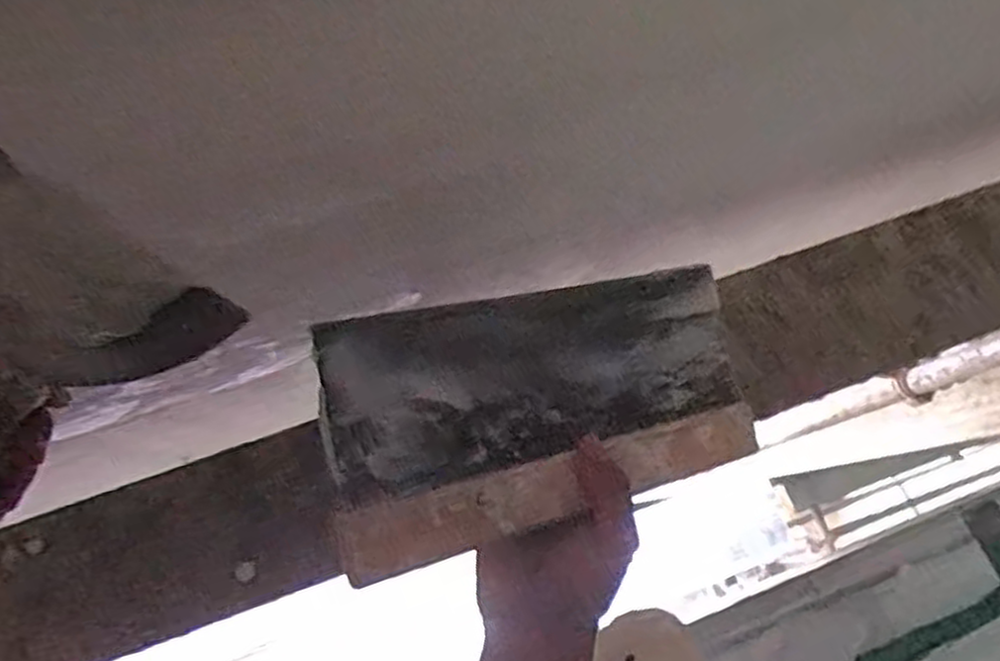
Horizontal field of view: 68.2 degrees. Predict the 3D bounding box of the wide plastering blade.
[{"bbox_3d":[0.032,0.036,0.381,0.244,0.014,0.112,-10,81,-29],"label":"wide plastering blade"}]

